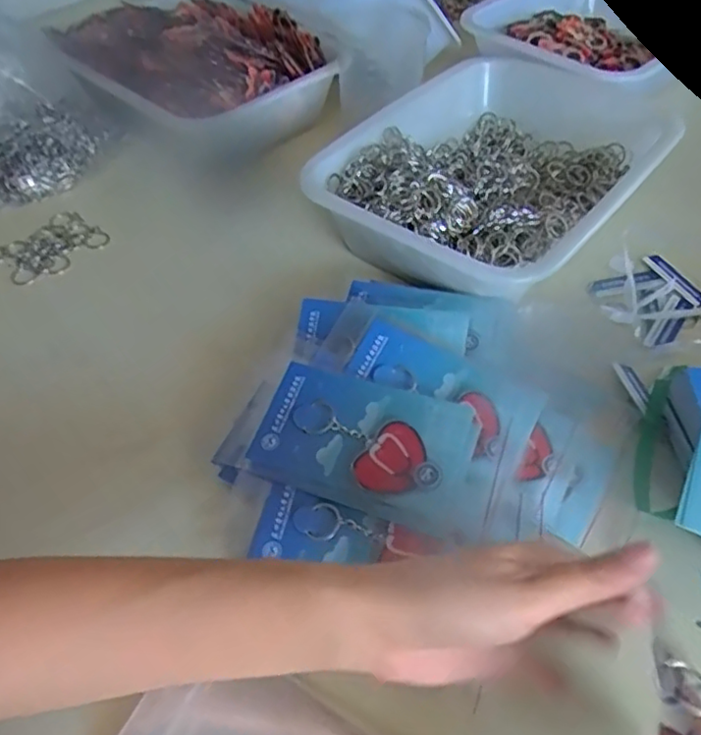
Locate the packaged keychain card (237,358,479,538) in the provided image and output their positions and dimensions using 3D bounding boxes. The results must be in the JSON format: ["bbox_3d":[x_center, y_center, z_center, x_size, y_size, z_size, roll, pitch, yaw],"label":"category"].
[{"bbox_3d":[0.010,0.050,0.426,0.142,0.012,0.086,16,66,14],"label":"packaged keychain card"}]

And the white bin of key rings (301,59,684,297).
[{"bbox_3d":[0.163,-0.205,0.638,0.245,0.077,0.384,32,57,25],"label":"white bin of key rings"}]

